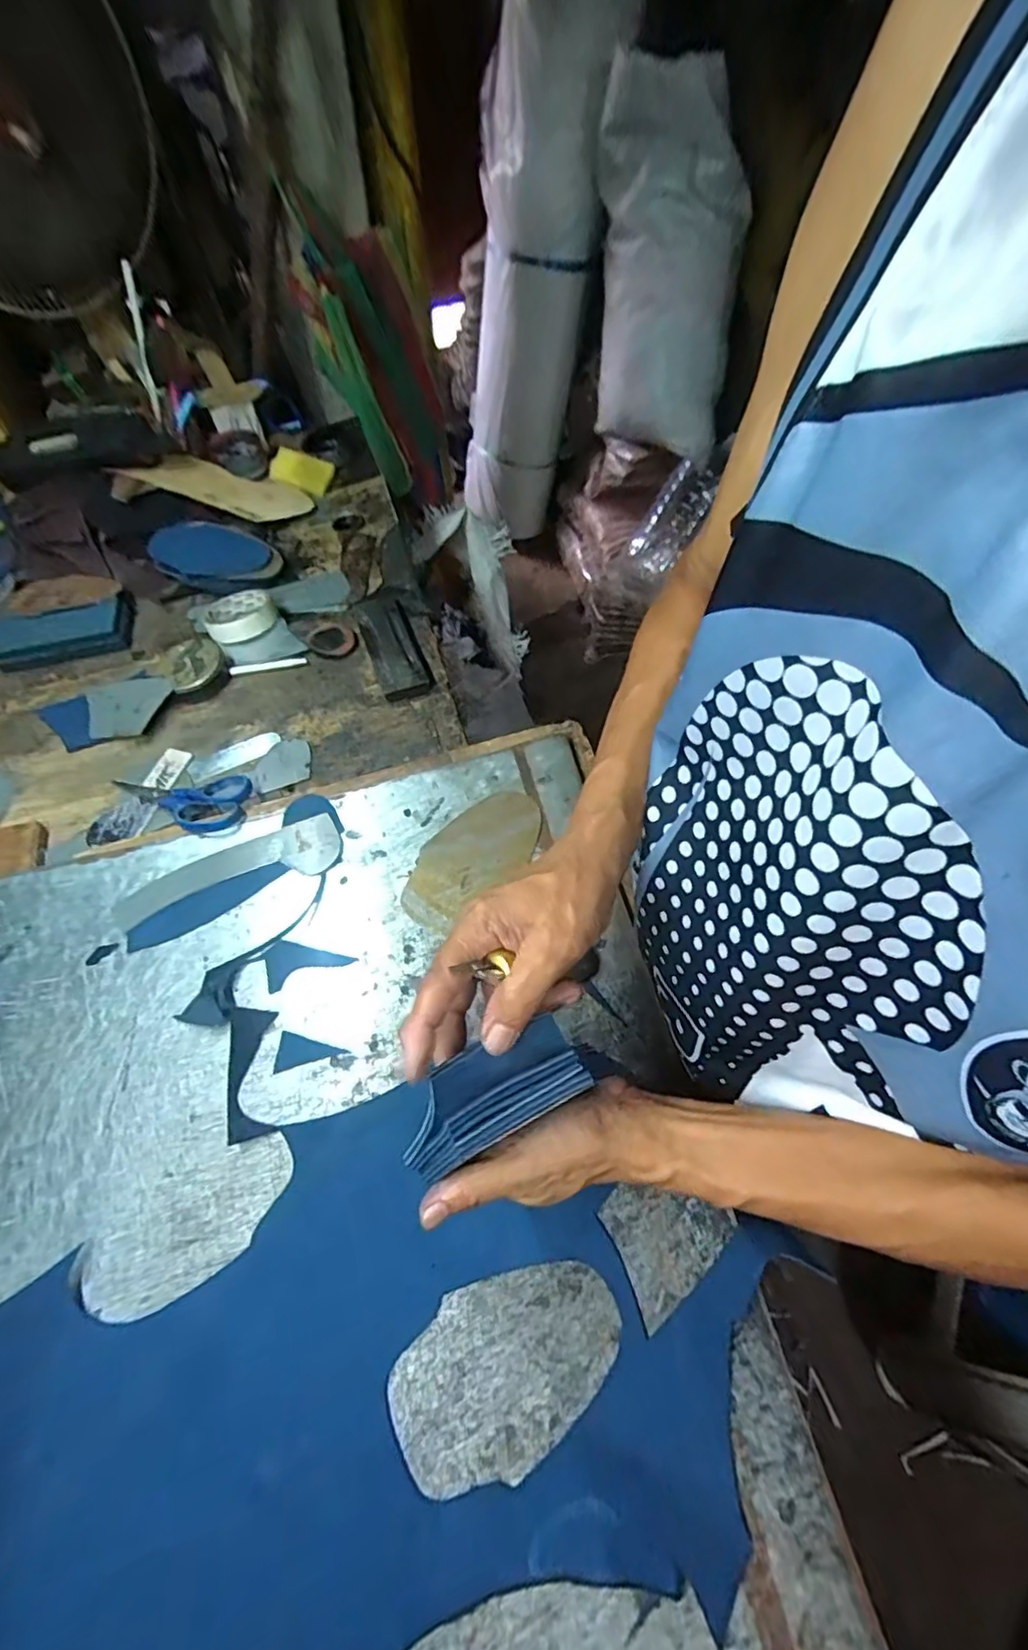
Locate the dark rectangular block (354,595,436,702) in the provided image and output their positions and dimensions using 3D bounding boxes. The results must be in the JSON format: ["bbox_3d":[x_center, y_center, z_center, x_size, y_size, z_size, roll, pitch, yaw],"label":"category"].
[{"bbox_3d":[-0.143,-0.215,0.694,0.057,0.015,0.177,-20,61,-8],"label":"dark rectangular block"}]

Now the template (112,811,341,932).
[{"bbox_3d":[-0.258,0.044,0.540,0.202,0.007,0.052,-20,66,-5],"label":"template"}]

